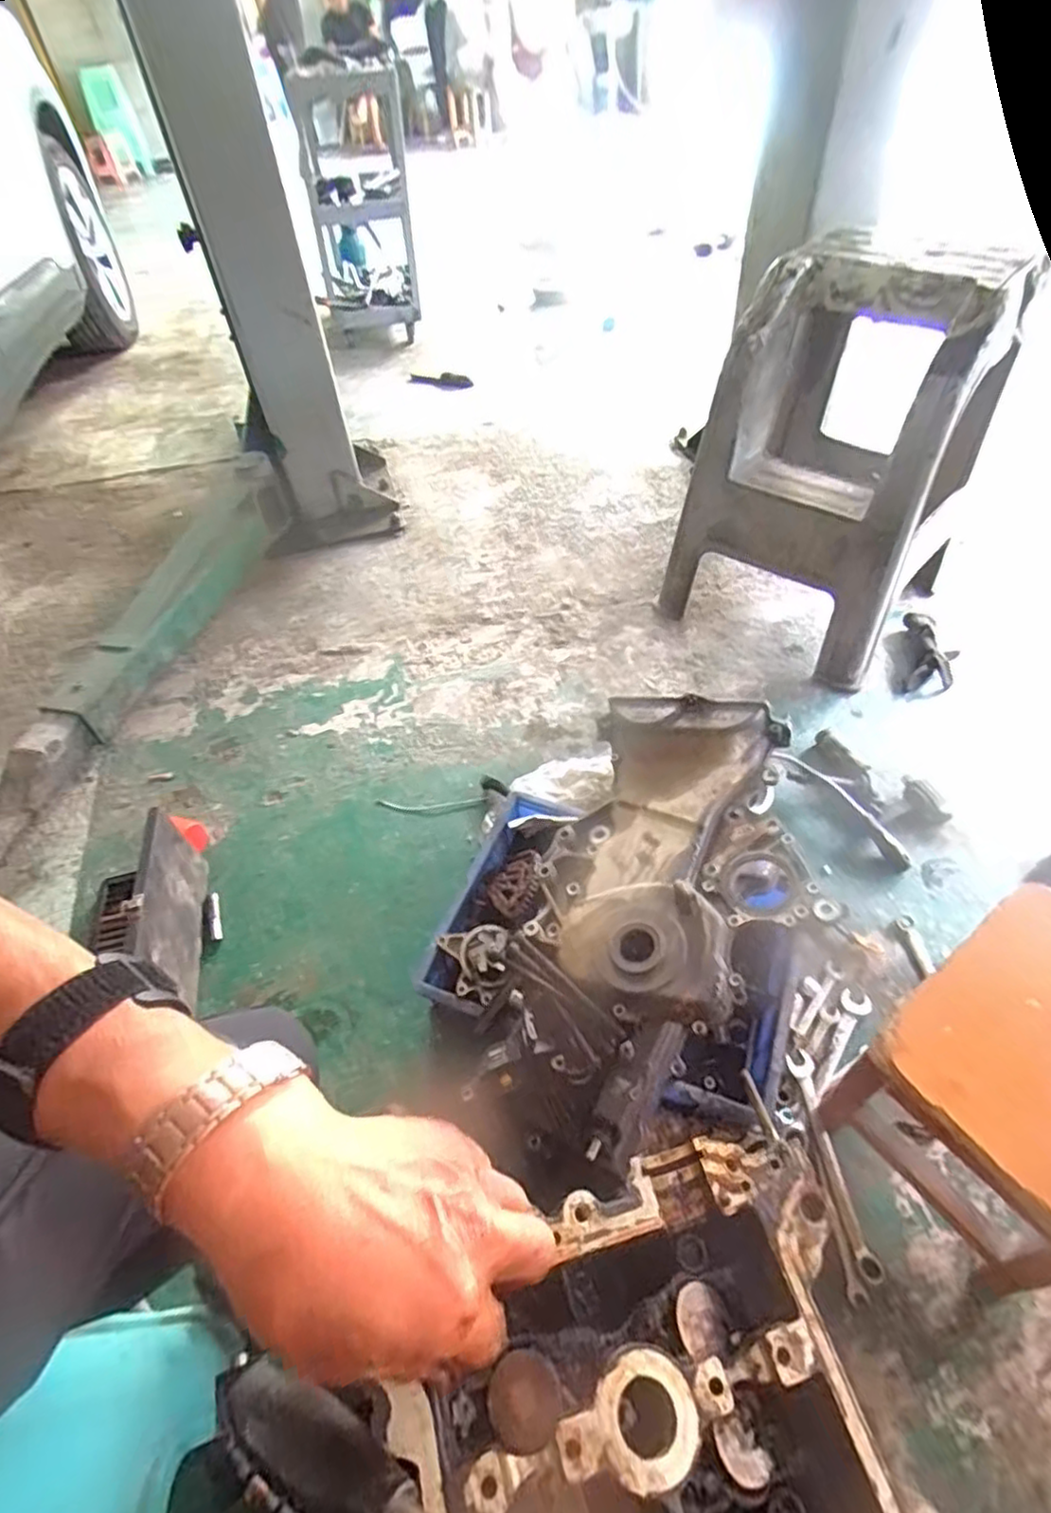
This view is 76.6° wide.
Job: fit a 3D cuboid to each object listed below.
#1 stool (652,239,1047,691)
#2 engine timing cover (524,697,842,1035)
[{"bbox_3d":[0.569,-0.553,1.245,0.425,0.590,0.481,27,57,26],"label":"stool"},{"bbox_3d":[0.184,0.112,0.807,0.307,0.129,0.404,6,50,10],"label":"engine timing cover"}]

